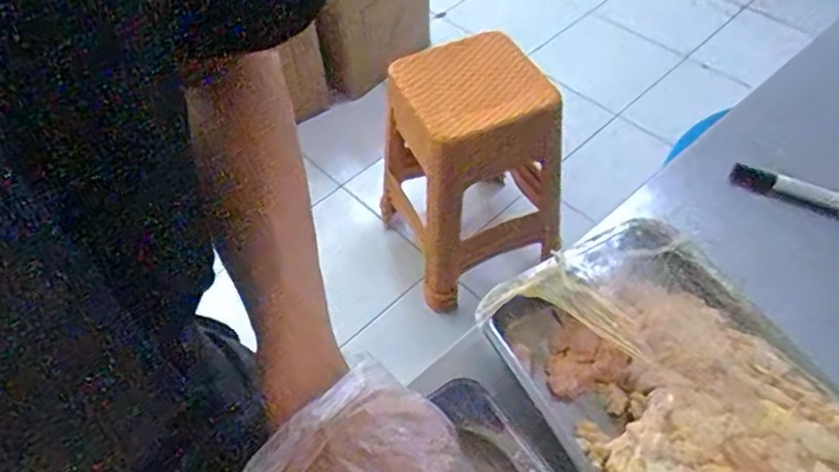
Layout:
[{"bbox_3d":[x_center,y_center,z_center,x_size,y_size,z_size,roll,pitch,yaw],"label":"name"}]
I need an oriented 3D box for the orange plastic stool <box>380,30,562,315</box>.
[{"bbox_3d":[0.111,-0.170,1.385,0.338,0.555,0.340,-23,55,-14],"label":"orange plastic stool"}]

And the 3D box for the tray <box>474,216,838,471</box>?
[{"bbox_3d":[0.203,0.132,0.476,0.207,0.044,0.297,-24,56,-15],"label":"tray"}]

